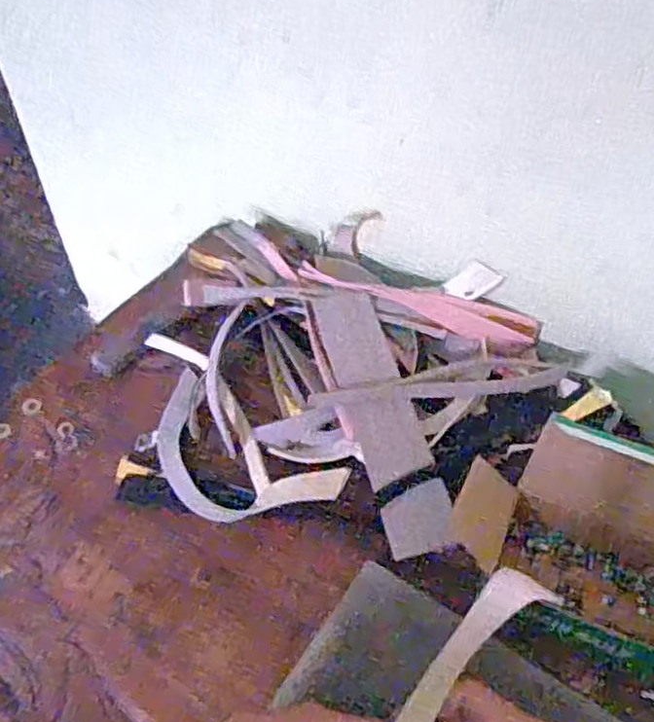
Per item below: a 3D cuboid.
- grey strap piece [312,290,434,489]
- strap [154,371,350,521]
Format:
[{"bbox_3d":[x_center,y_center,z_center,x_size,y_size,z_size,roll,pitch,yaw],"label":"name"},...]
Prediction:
[{"bbox_3d":[0.033,0.016,0.516,0.049,0.019,0.156,-12,56,-11],"label":"grey strap piece"},{"bbox_3d":[-0.072,0.071,0.503,0.162,0.019,0.082,33,63,20],"label":"strap"}]

